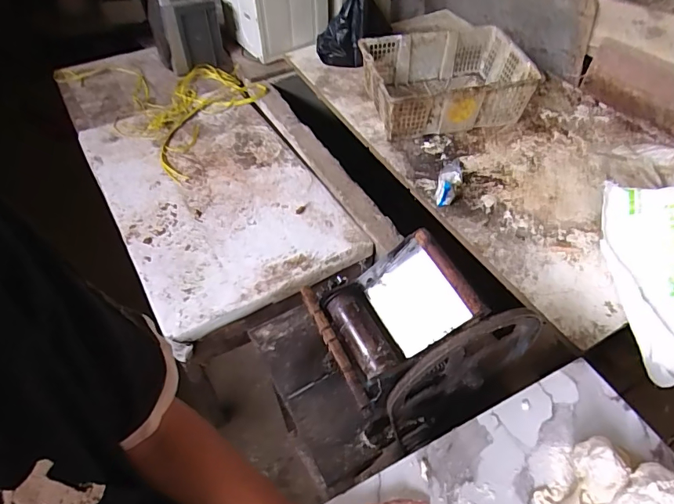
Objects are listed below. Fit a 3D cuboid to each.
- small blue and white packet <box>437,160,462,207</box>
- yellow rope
[{"bbox_3d":[0.294,-0.180,1.185,0.054,0.057,0.131,15,50,15],"label":"small blue and white packet"},{"bbox_3d":[-0.546,-0.531,1.494,0.466,0.089,0.721,-37,56,-27],"label":"yellow rope"}]

